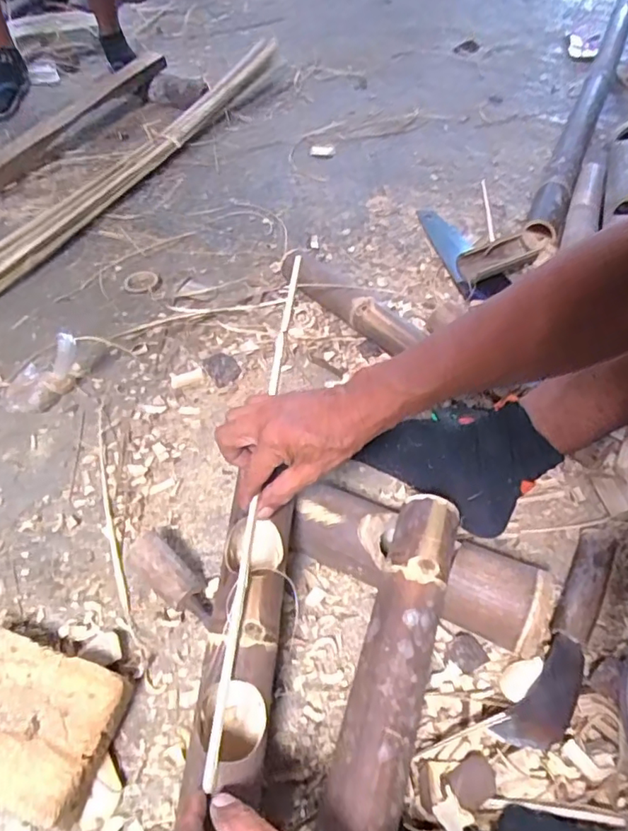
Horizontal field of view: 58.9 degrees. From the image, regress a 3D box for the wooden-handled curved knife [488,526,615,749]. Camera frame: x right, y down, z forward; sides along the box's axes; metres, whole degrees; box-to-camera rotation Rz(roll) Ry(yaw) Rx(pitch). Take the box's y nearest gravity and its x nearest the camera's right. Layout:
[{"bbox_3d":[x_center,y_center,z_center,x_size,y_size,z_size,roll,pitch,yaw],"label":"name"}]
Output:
[{"bbox_3d":[0.245,0.209,0.531,0.050,0.030,0.238,28,55,23],"label":"wooden-handled curved knife"}]

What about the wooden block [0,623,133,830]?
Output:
[{"bbox_3d":[-0.248,0.257,0.477,0.166,0.050,0.116,16,51,15],"label":"wooden block"}]

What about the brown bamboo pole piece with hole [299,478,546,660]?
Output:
[{"bbox_3d":[0.099,0.146,0.567,0.265,0.064,0.079,20,52,18],"label":"brown bamboo pole piece with hole"}]

